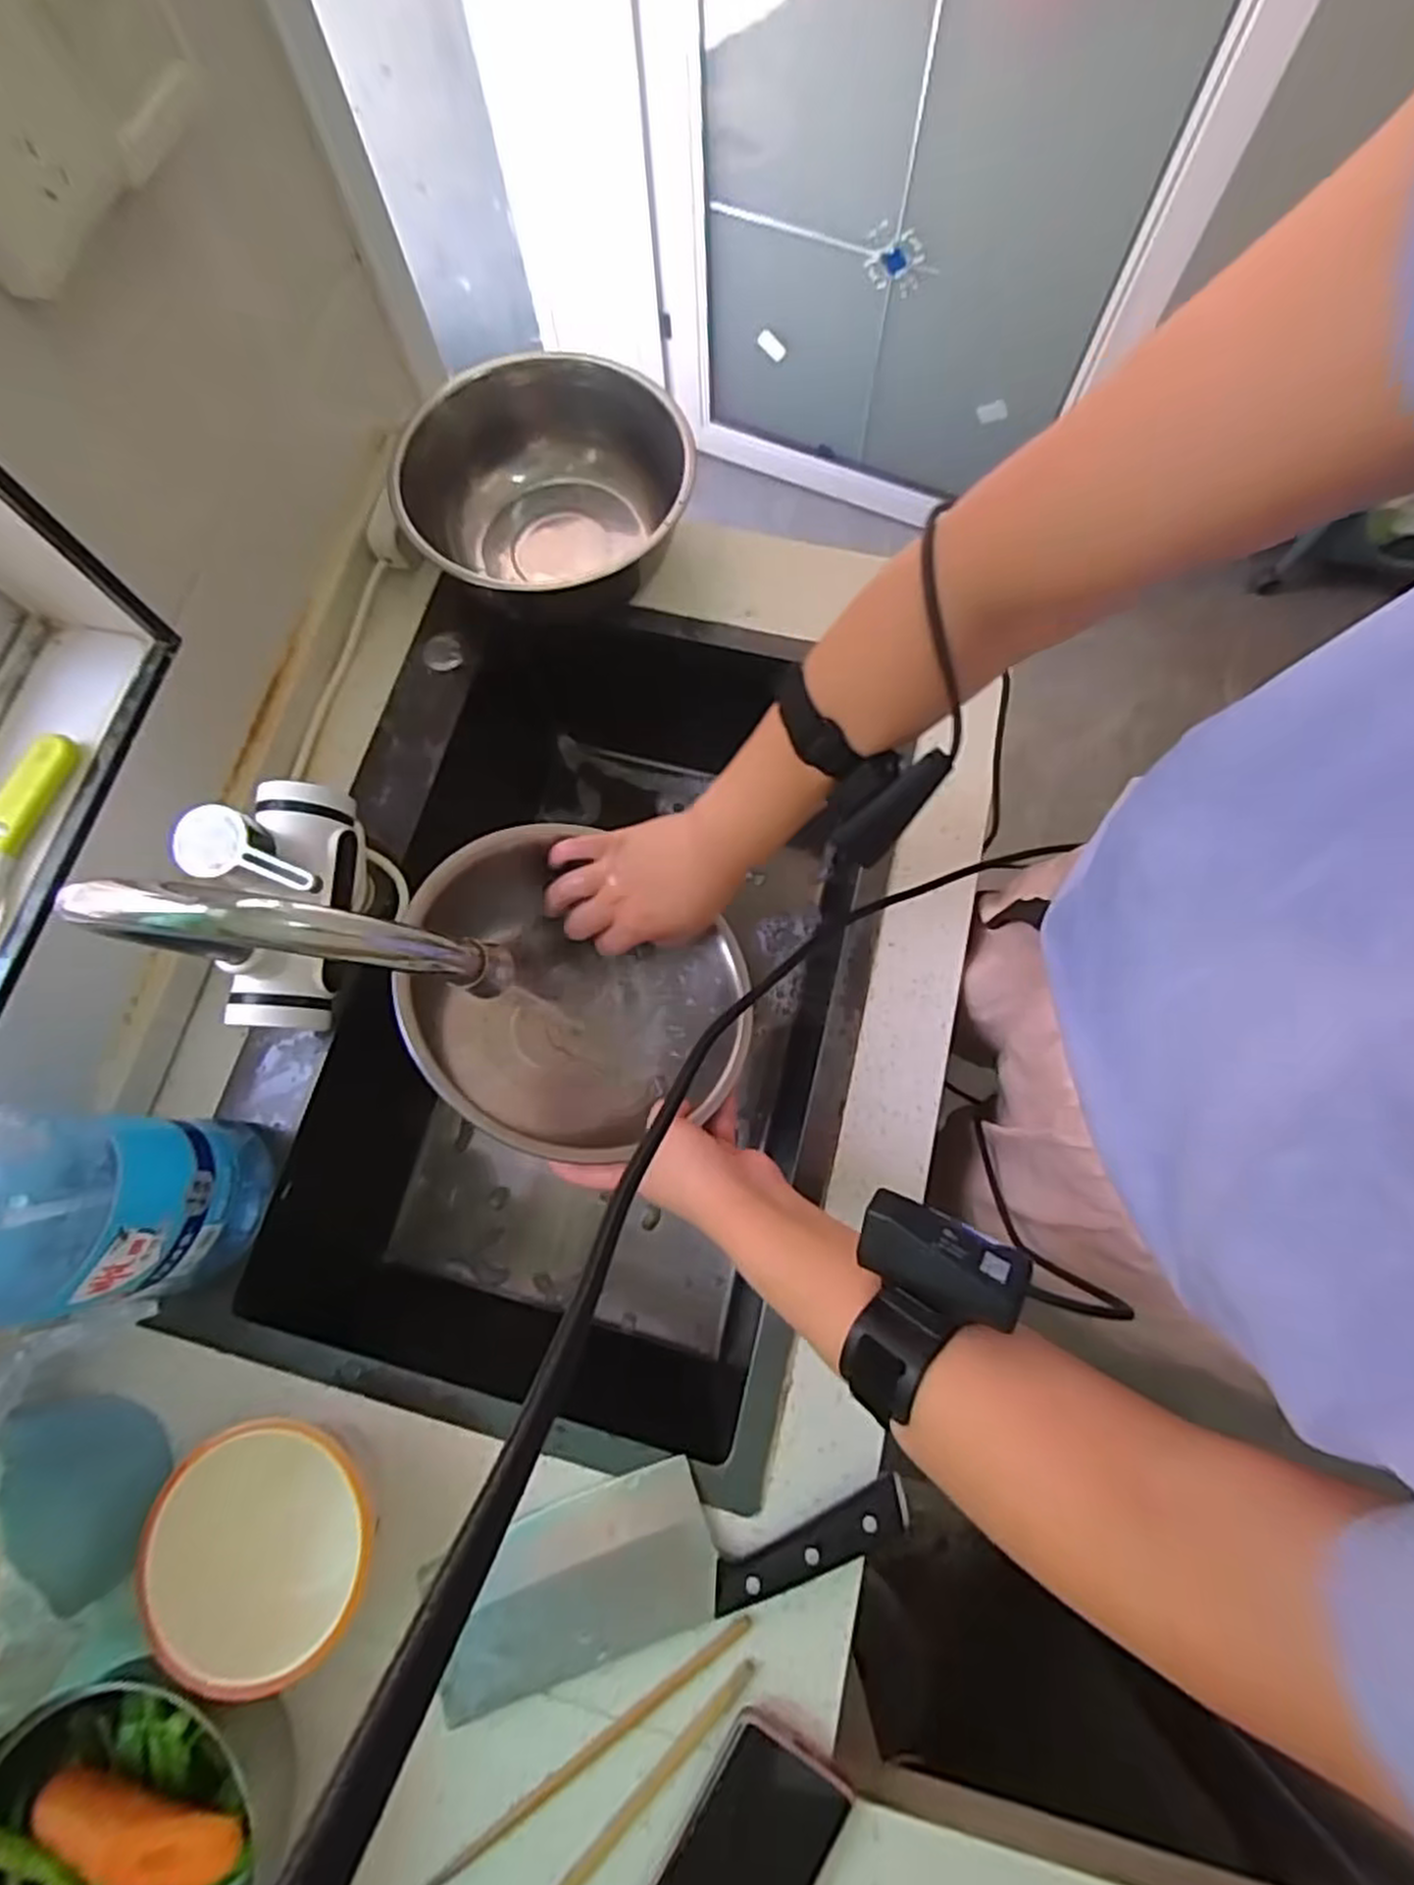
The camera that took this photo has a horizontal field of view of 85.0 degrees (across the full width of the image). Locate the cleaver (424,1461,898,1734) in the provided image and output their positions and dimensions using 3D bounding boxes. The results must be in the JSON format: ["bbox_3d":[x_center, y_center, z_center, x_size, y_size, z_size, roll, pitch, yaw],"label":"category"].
[{"bbox_3d":[-0.030,0.378,0.476,0.301,0.030,0.086,-19,74,-4],"label":"cleaver"}]

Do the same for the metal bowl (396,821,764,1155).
[{"bbox_3d":[-0.088,0.047,0.528,0.221,0.122,0.194,31,77,10],"label":"metal bowl"}]

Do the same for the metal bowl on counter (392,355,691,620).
[{"bbox_3d":[-0.122,-0.377,0.660,0.214,0.117,0.225,-11,74,-2],"label":"metal bowl on counter"}]

